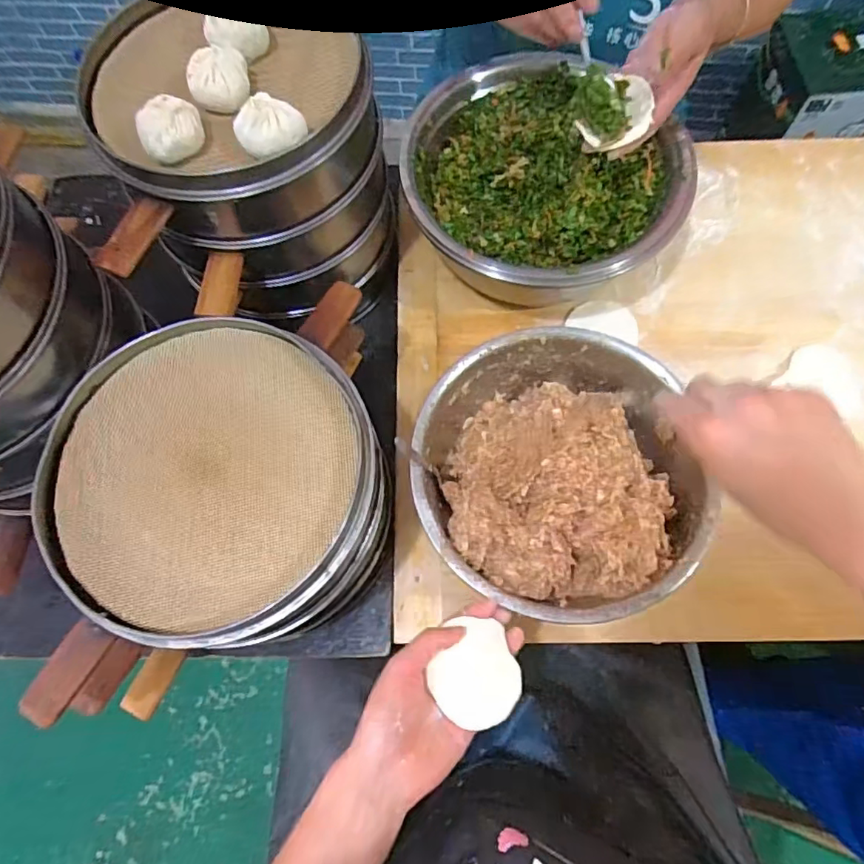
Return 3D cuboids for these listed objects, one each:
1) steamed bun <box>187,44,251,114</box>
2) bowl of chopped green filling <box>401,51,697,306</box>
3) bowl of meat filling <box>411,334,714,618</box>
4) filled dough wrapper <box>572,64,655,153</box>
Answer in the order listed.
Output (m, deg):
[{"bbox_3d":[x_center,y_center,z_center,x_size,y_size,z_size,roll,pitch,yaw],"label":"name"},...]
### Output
[{"bbox_3d":[-0.179,-0.297,0.462,0.042,0.031,0.042,4,71,4],"label":"steamed bun"},{"bbox_3d":[0.116,-0.280,0.628,0.280,0.118,0.249,-10,71,-2],"label":"bowl of chopped green filling"},{"bbox_3d":[0.105,0.045,0.523,0.229,0.105,0.250,-1,71,2],"label":"bowl of meat filling"},{"bbox_3d":[0.169,-0.304,0.513,0.063,0.048,0.058,-1,71,2],"label":"filled dough wrapper"}]

